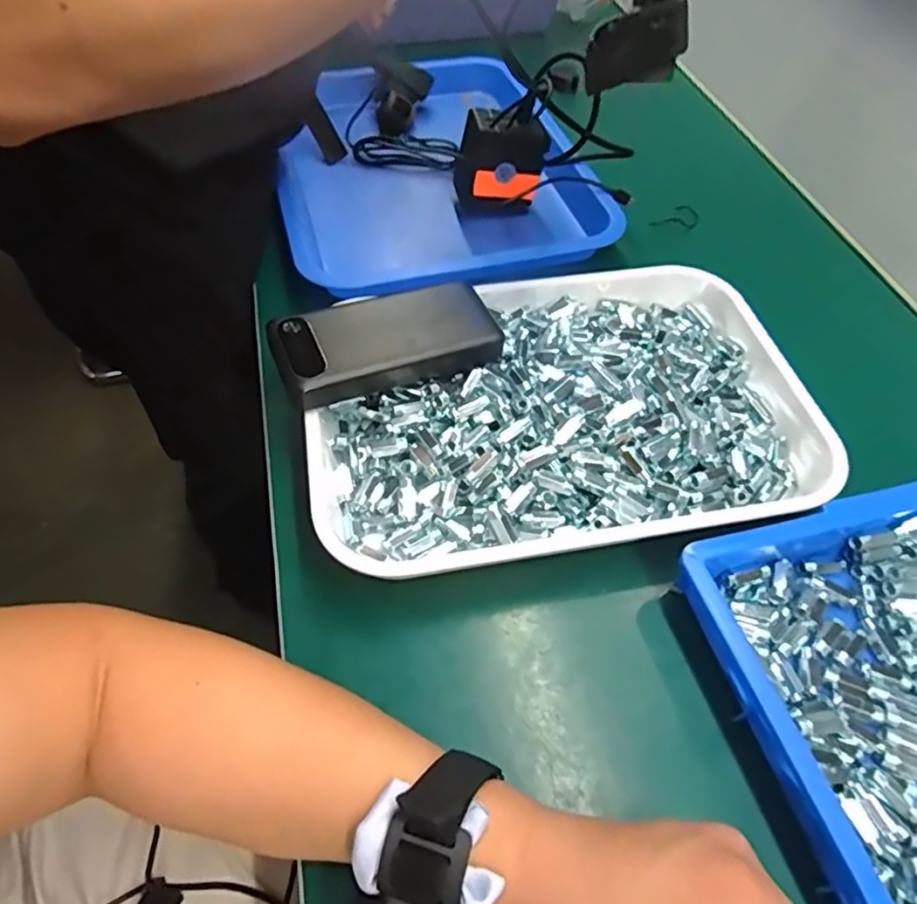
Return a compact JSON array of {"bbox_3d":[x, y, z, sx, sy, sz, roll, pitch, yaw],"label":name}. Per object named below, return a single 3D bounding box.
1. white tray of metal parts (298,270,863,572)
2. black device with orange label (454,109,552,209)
[{"bbox_3d":[0.071,-0.036,0.449,0.340,0.042,0.235,-9,55,-7],"label":"white tray of metal parts"},{"bbox_3d":[0.039,-0.274,0.590,0.082,0.083,0.031,1,55,0],"label":"black device with orange label"}]

